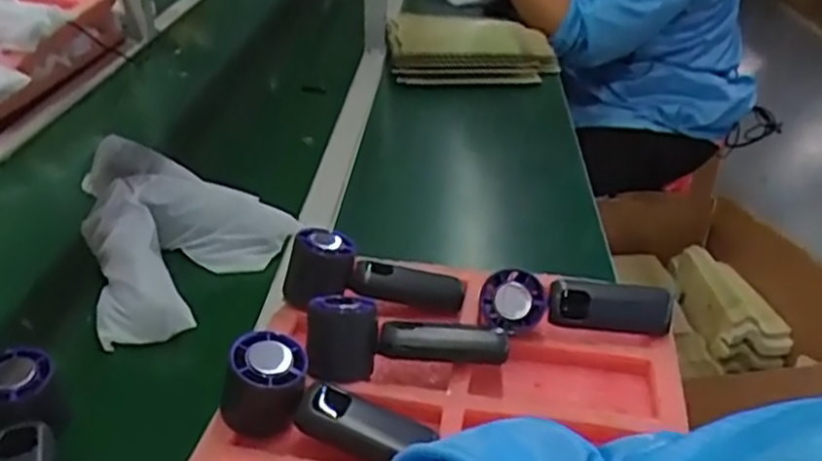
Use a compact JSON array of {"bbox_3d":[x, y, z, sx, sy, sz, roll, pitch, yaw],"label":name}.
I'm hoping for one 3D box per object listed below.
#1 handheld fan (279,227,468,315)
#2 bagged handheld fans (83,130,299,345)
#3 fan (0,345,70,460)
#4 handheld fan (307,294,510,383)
[{"bbox_3d":[-0.031,0.044,0.650,0.154,0.055,0.055,12,27,-16],"label":"handheld fan"},{"bbox_3d":[-0.226,-0.014,0.753,0.190,0.070,0.288,-12,33,-20],"label":"bagged handheld fans"},{"bbox_3d":[-0.268,0.153,0.514,0.047,0.046,0.148,-10,49,-17],"label":"fan"},{"bbox_3d":[-0.003,0.078,0.580,0.153,0.047,0.060,-2,31,-5],"label":"handheld fan"}]

